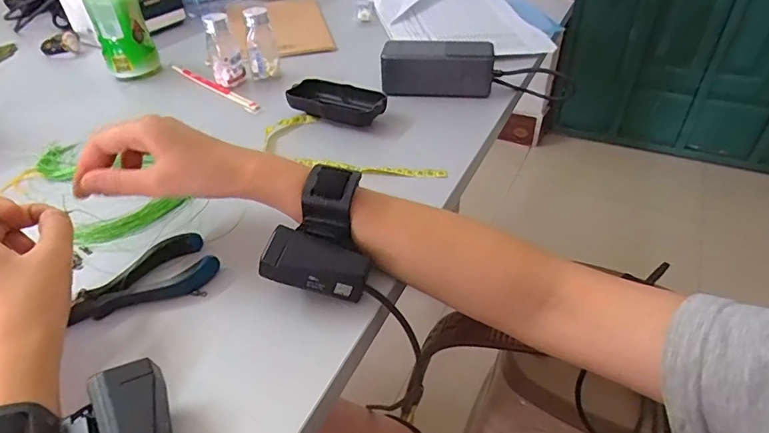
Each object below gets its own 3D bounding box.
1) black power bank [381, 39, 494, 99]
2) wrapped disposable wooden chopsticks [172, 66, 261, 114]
[{"bbox_3d":[0.060,-0.171,0.541,0.124,0.056,0.043,9,41,13],"label":"black power bank"},{"bbox_3d":[-0.213,-0.162,0.590,0.182,0.008,0.014,29,49,32],"label":"wrapped disposable wooden chopsticks"}]

